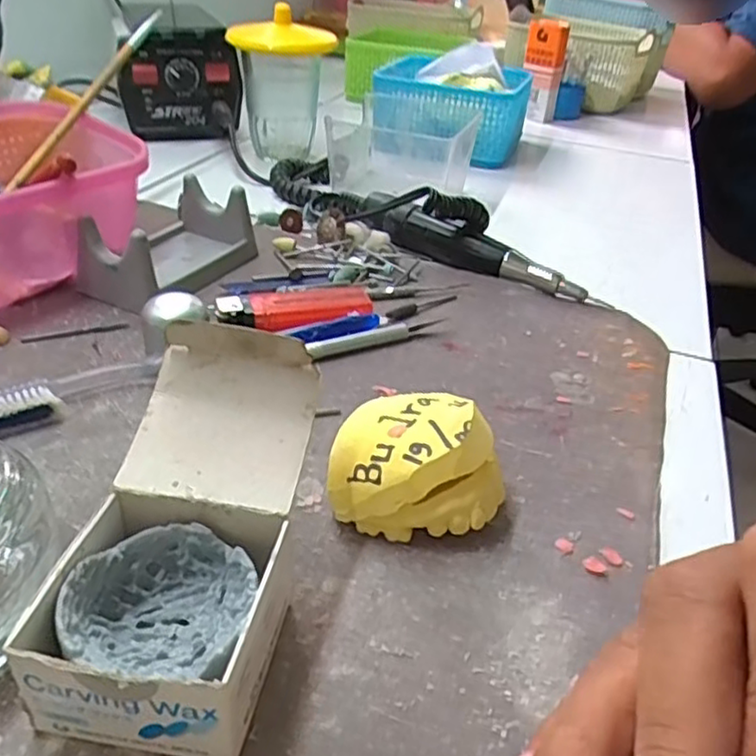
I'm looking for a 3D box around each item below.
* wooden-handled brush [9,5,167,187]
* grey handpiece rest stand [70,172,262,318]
[{"bbox_3d":[-0.169,-0.170,0.405,0.015,0.008,0.168,13,58,11],"label":"wooden-handled brush"},{"bbox_3d":[-0.118,-0.078,0.385,0.064,0.039,0.093,15,36,13],"label":"grey handpiece rest stand"}]

